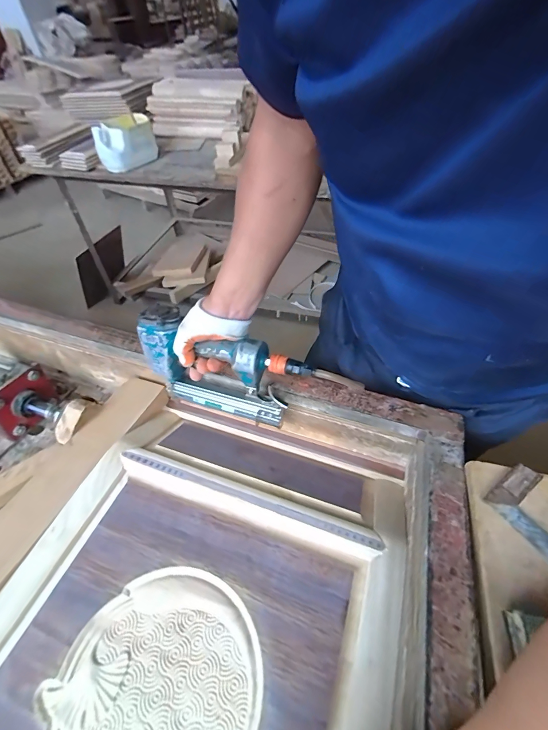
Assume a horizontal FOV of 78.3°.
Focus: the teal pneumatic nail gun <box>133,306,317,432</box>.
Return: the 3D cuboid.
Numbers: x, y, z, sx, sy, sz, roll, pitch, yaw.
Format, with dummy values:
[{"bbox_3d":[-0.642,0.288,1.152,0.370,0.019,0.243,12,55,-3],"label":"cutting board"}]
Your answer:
[{"bbox_3d":[-0.077,0.010,0.497,0.248,0.138,0.062,20,53,20],"label":"teal pneumatic nail gun"}]

